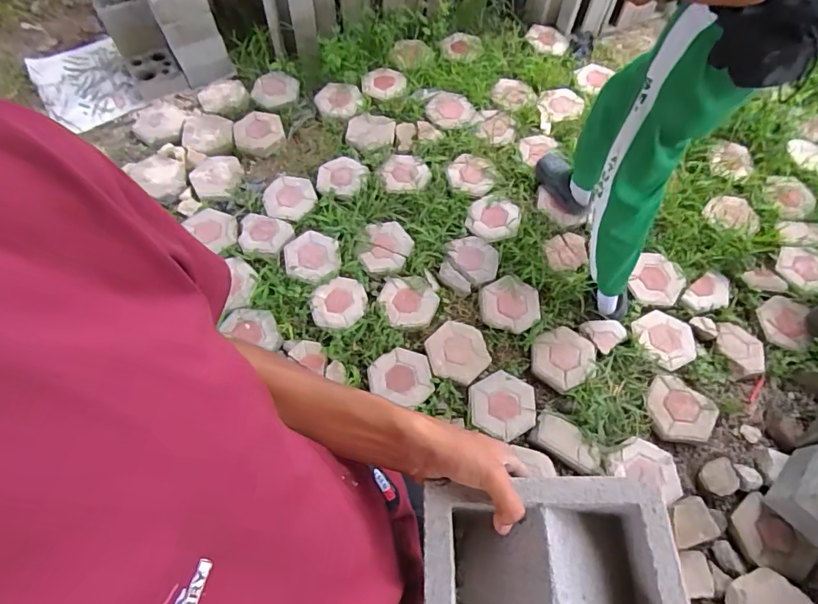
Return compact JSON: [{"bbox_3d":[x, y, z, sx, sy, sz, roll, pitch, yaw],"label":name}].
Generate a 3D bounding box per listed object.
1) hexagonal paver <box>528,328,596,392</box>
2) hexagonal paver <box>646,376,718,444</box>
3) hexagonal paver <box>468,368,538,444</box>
[{"bbox_3d":[0.509,0.185,1.539,0.196,0.031,0.200,31,67,15],"label":"hexagonal paver"},{"bbox_3d":[0.840,0.344,1.441,0.196,0.059,0.198,20,65,10],"label":"hexagonal paver"},{"bbox_3d":[0.305,0.312,1.481,0.214,0.036,0.173,23,65,12],"label":"hexagonal paver"}]

